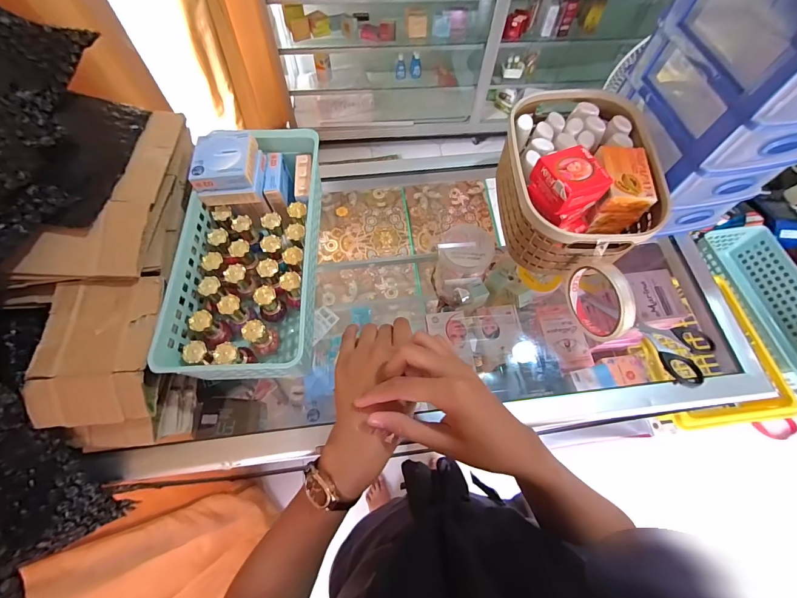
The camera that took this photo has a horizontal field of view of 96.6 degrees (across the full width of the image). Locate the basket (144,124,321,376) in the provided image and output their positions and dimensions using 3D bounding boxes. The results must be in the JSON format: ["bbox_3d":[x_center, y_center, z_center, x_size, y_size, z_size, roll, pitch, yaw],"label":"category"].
[{"bbox_3d":[-0.158,-0.052,0.407,0.140,0.116,0.273,-1,65,-2],"label":"basket"}]

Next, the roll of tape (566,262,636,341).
[{"bbox_3d":[0.218,0.002,0.389,0.013,0.090,0.086,-14,66,-8],"label":"roll of tape"}]

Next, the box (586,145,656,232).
[{"bbox_3d":[0.253,-0.128,0.420,0.054,0.068,0.073,0,65,-2],"label":"box"}]

